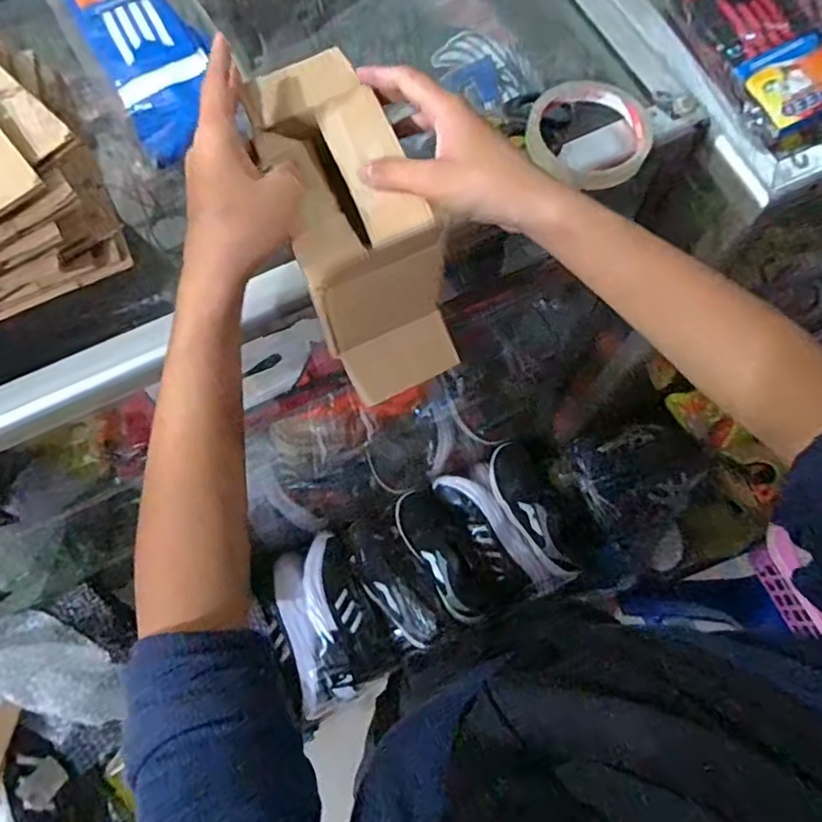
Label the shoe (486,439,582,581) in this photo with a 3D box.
[{"bbox_3d":[0.222,0.180,1.115,0.090,0.080,0.255,-22,71,-5],"label":"shoe"}]

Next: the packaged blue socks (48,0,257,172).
[{"bbox_3d":[-0.218,-0.304,0.509,0.110,0.020,0.261,-29,72,-8],"label":"packaged blue socks"}]

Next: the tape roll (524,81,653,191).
[{"bbox_3d":[0.133,-0.208,0.457,0.090,0.024,0.078,22,73,10],"label":"tape roll"}]

